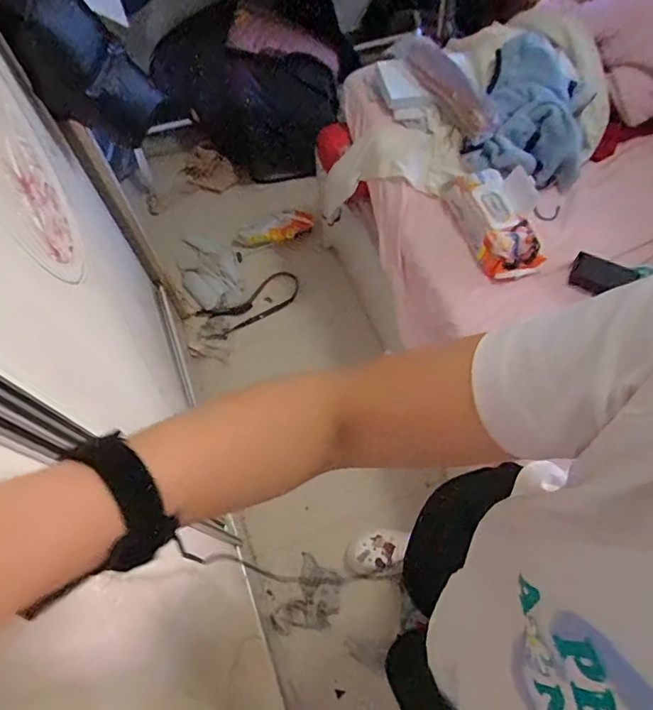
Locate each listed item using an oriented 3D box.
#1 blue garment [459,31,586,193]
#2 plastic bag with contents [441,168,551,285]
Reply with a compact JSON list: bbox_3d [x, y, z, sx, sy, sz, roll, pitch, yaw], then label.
[{"bbox_3d":[0.467,-0.531,1.138,0.248,0.134,0.348,19,66,11],"label":"blue garment"},{"bbox_3d":[0.337,-0.267,1.017,0.139,0.071,0.237,-12,64,-4],"label":"plastic bag with contents"}]

